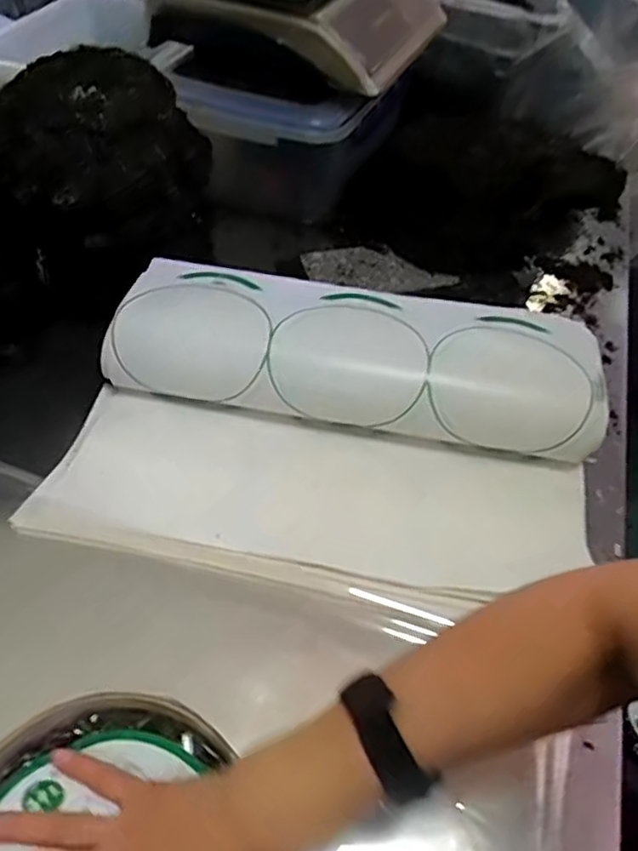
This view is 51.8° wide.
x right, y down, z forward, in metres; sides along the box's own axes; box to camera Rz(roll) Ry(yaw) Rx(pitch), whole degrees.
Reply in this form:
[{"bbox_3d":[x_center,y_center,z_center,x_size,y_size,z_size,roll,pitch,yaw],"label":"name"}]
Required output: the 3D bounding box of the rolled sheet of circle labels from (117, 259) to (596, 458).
[{"bbox_3d":[0.045,-0.083,0.676,0.505,0.076,0.187,7,49,1],"label":"rolled sheet of circle labels"}]

